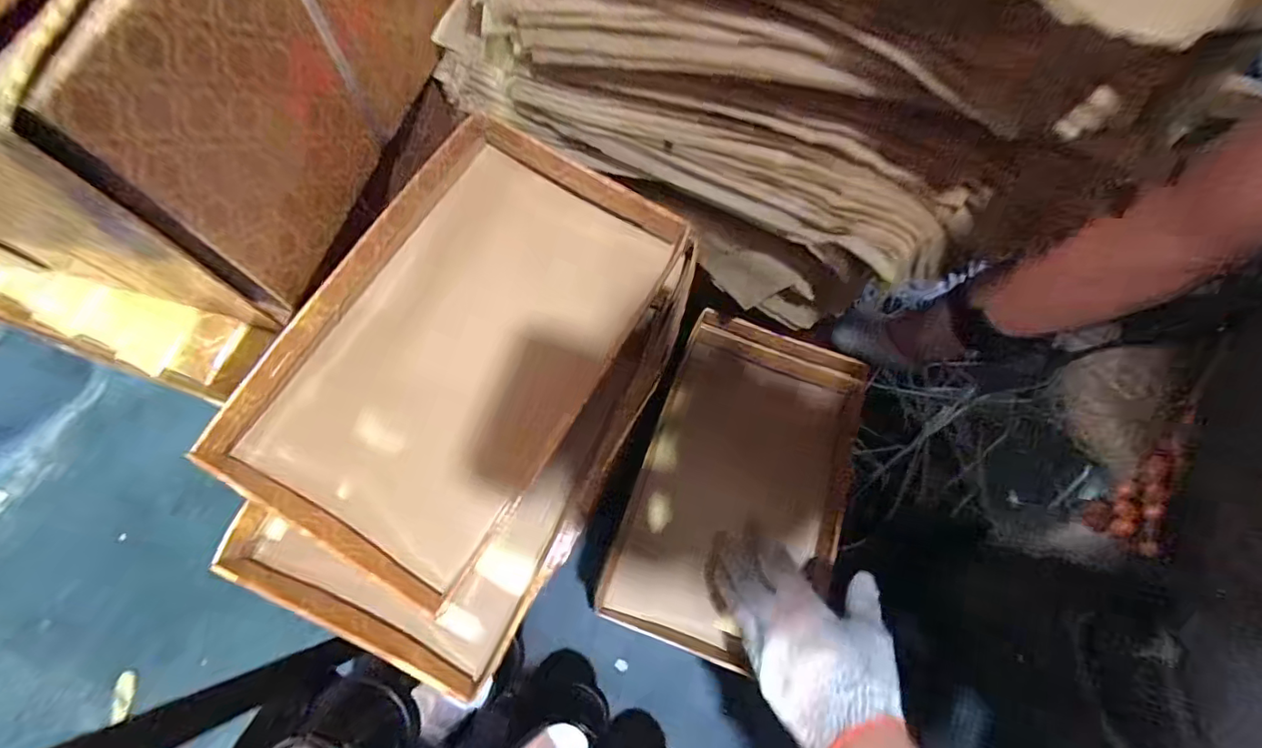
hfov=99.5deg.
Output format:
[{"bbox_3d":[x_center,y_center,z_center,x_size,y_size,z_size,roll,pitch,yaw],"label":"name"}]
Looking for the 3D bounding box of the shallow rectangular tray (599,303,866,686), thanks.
[{"bbox_3d":[0.125,0.116,0.588,0.218,0.059,0.351,21,74,5],"label":"shallow rectangular tray"}]

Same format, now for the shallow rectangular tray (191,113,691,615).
[{"bbox_3d":[-0.128,-0.027,0.416,0.201,0.063,0.324,31,75,7],"label":"shallow rectangular tray"}]

